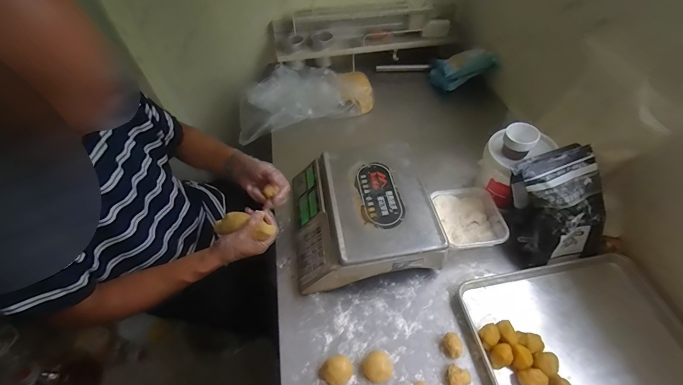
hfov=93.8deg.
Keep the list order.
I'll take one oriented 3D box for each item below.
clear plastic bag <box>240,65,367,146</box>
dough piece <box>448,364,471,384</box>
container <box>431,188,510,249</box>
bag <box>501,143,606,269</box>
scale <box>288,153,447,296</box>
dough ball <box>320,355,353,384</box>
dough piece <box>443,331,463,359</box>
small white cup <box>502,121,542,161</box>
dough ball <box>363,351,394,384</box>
[{"bbox_3d":[-0.166,-0.346,1.140,0.411,0.094,0.299,-13,53,-6],"label":"clear plastic bag"},{"bbox_3d":[0.218,0.348,0.602,0.040,0.026,0.038,-27,55,-16],"label":"dough piece"},{"bbox_3d":[0.311,0.069,0.797,0.146,0.057,0.166,-10,52,-4],"label":"container"},{"bbox_3d":[0.482,0.029,0.719,0.205,0.255,0.112,-10,17,-4],"label":"bag"},{"bbox_3d":[0.038,0.048,0.781,0.325,0.130,0.320,-9,52,-3],"label":"scale"},{"bbox_3d":[-0.009,0.342,0.612,0.059,0.035,0.047,-27,56,-17],"label":"dough ball"},{"bbox_3d":[0.222,0.304,0.635,0.028,0.029,0.044,-13,53,-6],"label":"dough piece"},{"bbox_3d":[0.403,-0.115,0.729,0.071,0.064,0.055,30,60,23],"label":"small white cup"},{"bbox_3d":[0.070,0.336,0.612,0.050,0.037,0.052,-2,52,2],"label":"dough ball"}]

